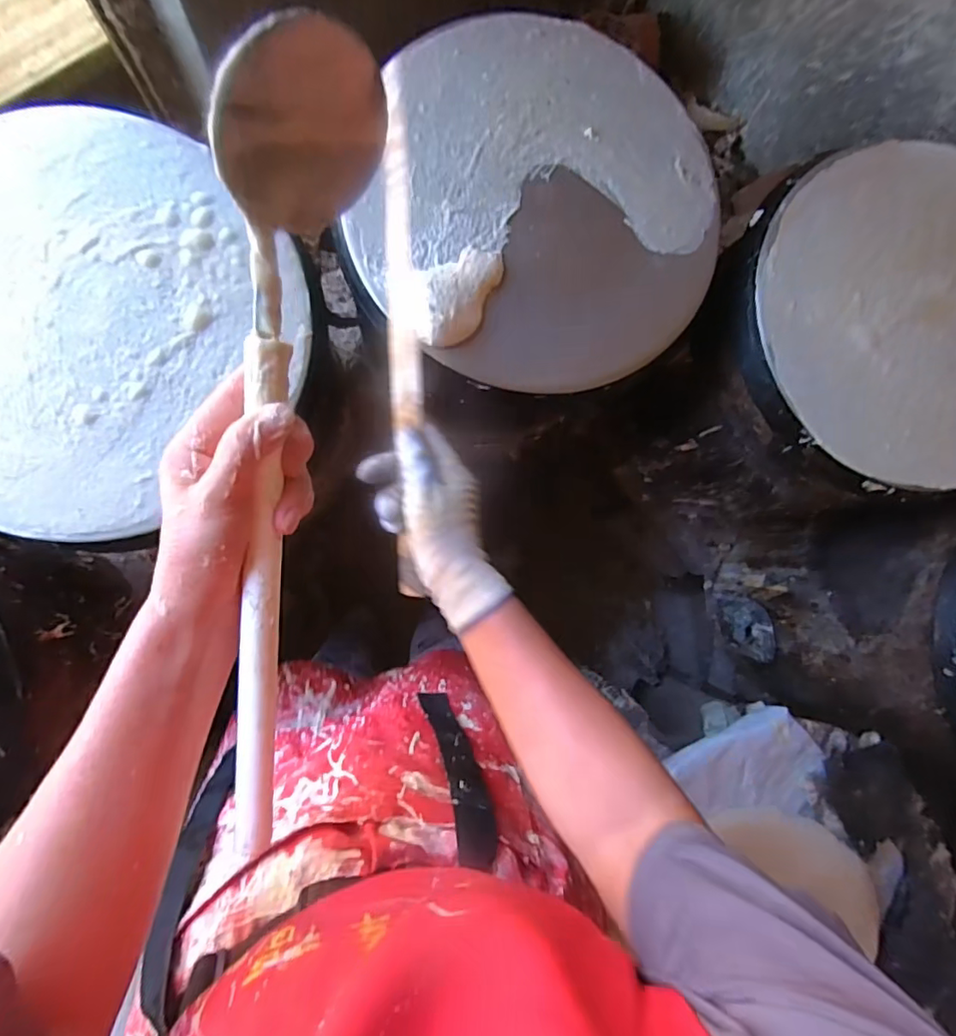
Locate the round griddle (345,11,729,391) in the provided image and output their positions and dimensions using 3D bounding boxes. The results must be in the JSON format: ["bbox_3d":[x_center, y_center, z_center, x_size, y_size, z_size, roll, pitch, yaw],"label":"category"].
[{"bbox_3d":[0.070,-0.299,0.513,0.326,0.025,0.355,0,88,-9],"label":"round griddle"}]

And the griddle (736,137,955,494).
[{"bbox_3d":[0.453,-0.207,0.573,0.357,0.047,0.343,0,88,-9],"label":"griddle"}]

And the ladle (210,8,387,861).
[{"bbox_3d":[-0.092,-0.032,0.270,0.072,0.068,0.415,2,88,-7],"label":"ladle"}]

